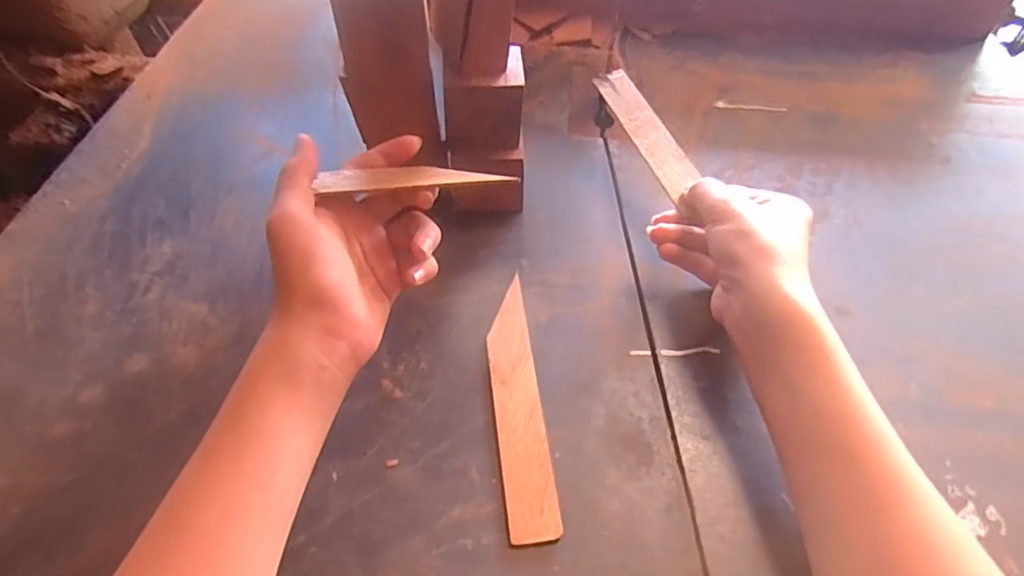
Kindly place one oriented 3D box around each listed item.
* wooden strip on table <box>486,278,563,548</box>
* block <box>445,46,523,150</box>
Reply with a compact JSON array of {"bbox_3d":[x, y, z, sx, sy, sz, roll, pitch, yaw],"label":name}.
[{"bbox_3d":[0.003,0.066,0.353,0.028,0.004,0.168,-5,52,-4],"label":"wooden strip on table"},{"bbox_3d":[-0.019,-0.133,0.408,0.053,0.047,0.054,-2,53,-1],"label":"block"}]

